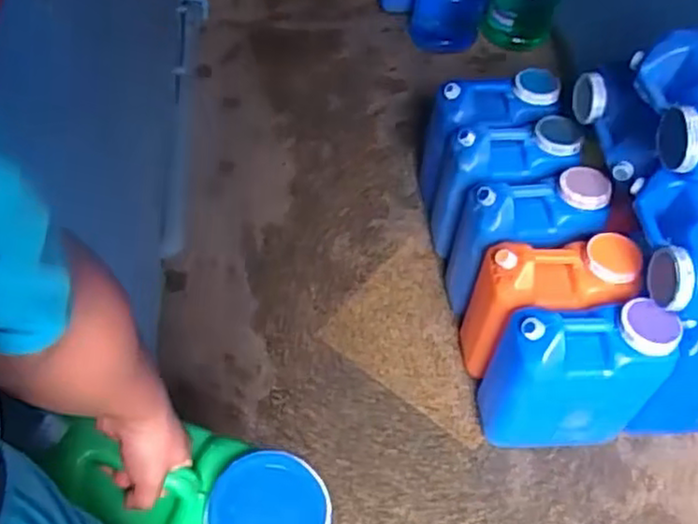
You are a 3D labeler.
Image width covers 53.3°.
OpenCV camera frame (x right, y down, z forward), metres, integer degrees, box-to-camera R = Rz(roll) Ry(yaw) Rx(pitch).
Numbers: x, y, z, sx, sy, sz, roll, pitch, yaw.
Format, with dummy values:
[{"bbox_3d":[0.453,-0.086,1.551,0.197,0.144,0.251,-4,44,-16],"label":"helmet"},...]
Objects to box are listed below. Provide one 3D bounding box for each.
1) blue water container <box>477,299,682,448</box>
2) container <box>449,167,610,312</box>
[{"bbox_3d":[0.490,0.255,1.517,0.335,0.389,0.157,5,51,-1],"label":"blue water container"},{"bbox_3d":[0.426,-0.046,1.751,0.295,0.378,0.205,-7,52,-11],"label":"container"}]

